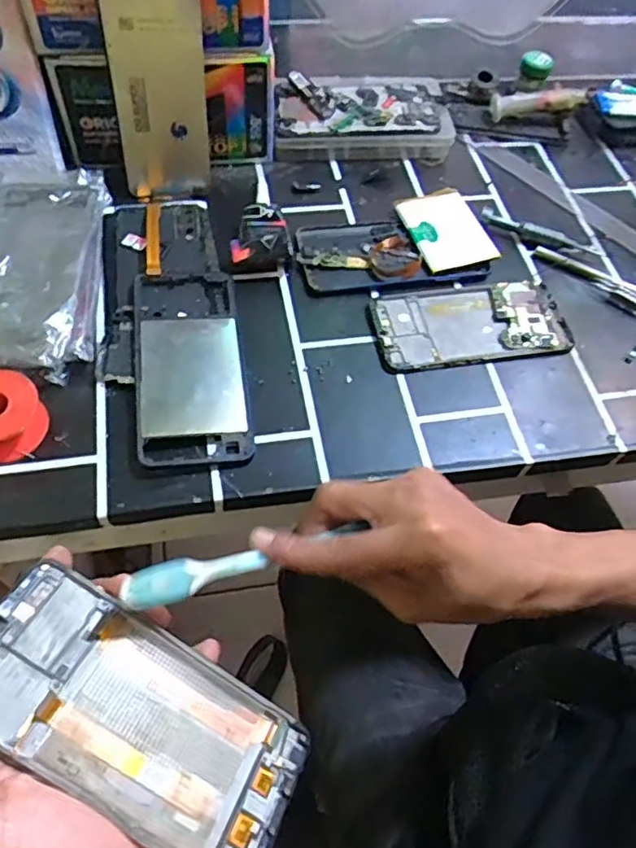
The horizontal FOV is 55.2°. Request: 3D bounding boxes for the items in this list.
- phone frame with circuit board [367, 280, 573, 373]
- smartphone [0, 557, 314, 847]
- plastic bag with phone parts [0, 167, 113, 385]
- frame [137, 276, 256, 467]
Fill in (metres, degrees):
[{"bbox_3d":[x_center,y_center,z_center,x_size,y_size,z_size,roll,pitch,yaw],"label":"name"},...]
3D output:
[{"bbox_3d":[0.117,-0.080,0.474,0.149,0.012,0.075,-6,59,-9],"label":"phone frame with circuit board"},{"bbox_3d":[-0.075,0.124,0.257,0.148,0.007,0.068,37,47,-5],"label":"smartphone"},{"bbox_3d":[-0.208,-0.122,0.446,0.092,0.023,0.202,-2,58,-6],"label":"plastic bag with phone parts"},{"bbox_3d":[-0.091,-0.043,0.428,0.070,0.015,0.161,-7,59,-9],"label":"frame"}]

